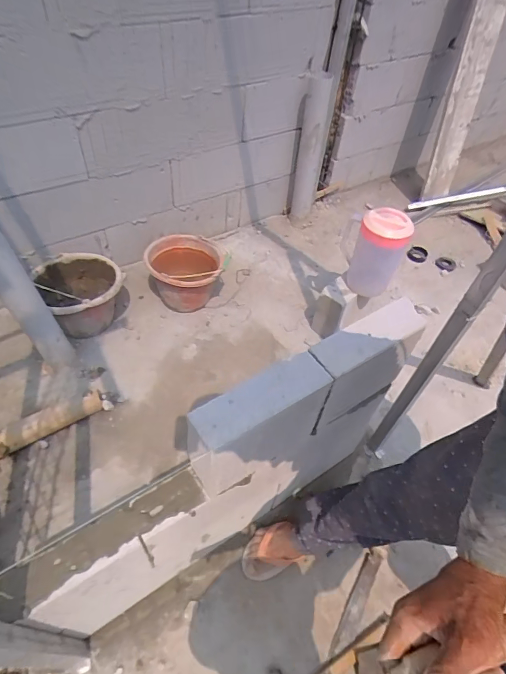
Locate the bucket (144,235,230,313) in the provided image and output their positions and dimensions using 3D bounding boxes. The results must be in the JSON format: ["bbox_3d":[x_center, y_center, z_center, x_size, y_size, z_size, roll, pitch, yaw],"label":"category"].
[{"bbox_3d":[-0.248,-0.226,1.567,0.294,0.218,0.275,-5,50,-10],"label":"bucket"}]

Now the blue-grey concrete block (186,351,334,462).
[{"bbox_3d":[0.010,0.153,0.716,0.233,0.194,0.080,-26,56,-25],"label":"blue-grey concrete block"}]

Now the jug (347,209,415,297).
[{"bbox_3d":[0.414,-0.274,1.364,0.164,0.283,0.166,22,51,13],"label":"jug"}]

